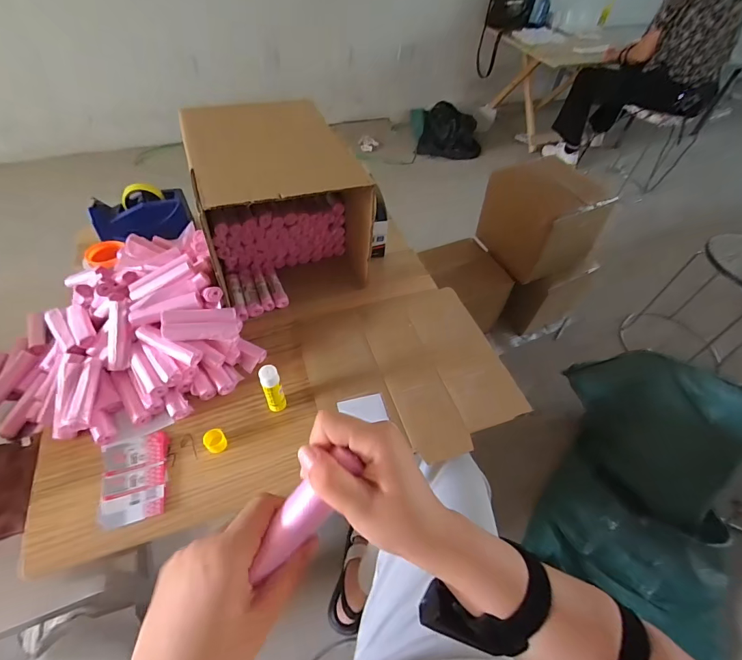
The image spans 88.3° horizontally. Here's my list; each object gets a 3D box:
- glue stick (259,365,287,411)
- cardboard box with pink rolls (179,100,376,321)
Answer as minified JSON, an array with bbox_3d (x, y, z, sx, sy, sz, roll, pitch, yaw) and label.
[{"bbox_3d":[-0.159,0.100,0.626,0.030,0.107,0.030,-13,53,-14],"label":"glue stick"},{"bbox_3d":[-0.196,-0.248,0.816,0.289,0.293,0.335,-16,54,-16],"label":"cardboard box with pink rolls"}]

